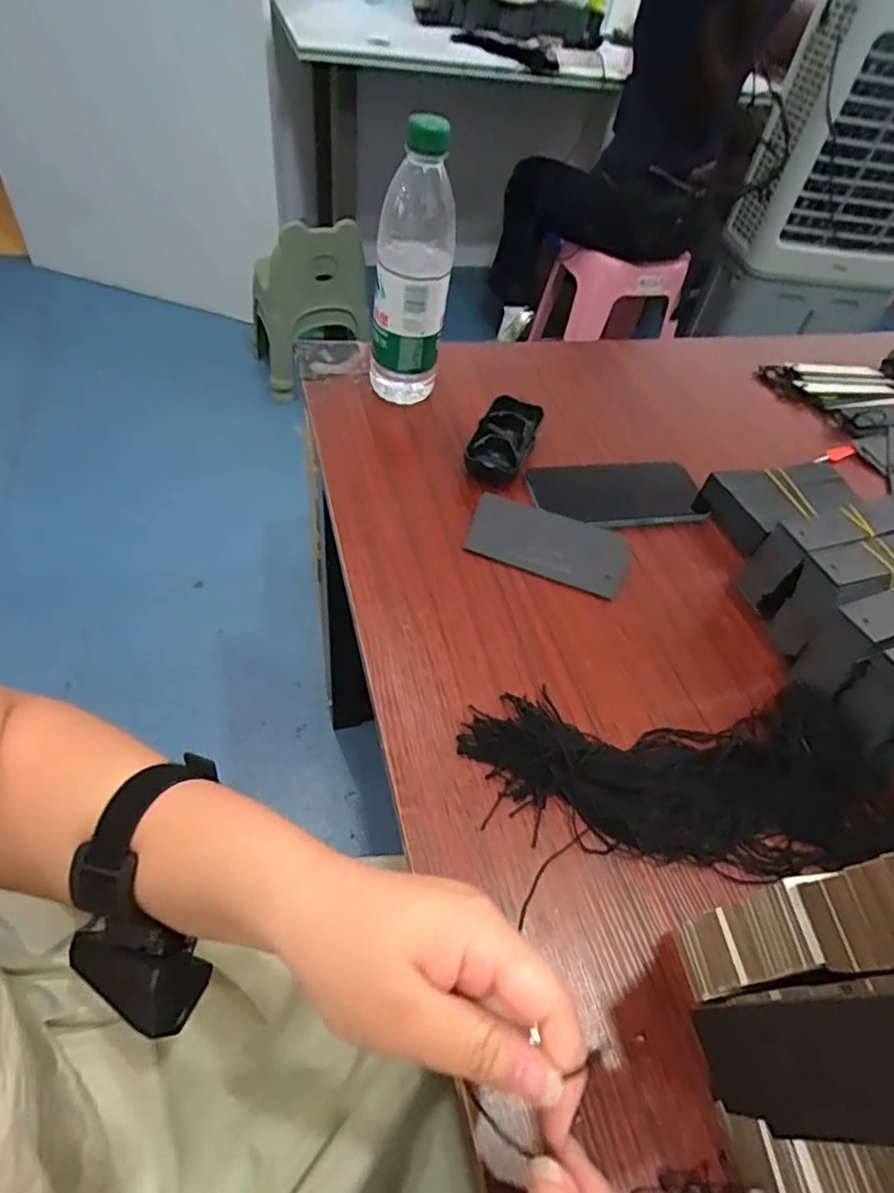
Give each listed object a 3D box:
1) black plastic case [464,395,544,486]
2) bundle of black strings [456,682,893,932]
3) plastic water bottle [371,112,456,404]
[{"bbox_3d":[0.052,-0.142,0.566,0.049,0.025,0.112,23,51,10],"label":"black plastic case"},{"bbox_3d":[0.146,0.108,0.383,0.256,0.021,0.129,-3,51,-11],"label":"bundle of black strings"},{"bbox_3d":[-0.031,-0.275,0.531,0.065,0.220,0.057,2,51,-8],"label":"plastic water bottle"}]

